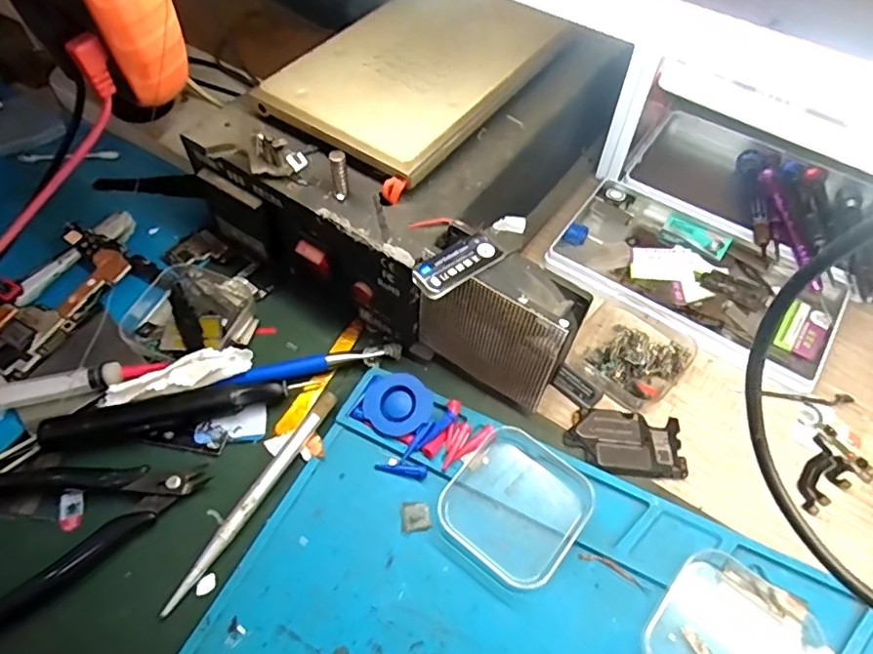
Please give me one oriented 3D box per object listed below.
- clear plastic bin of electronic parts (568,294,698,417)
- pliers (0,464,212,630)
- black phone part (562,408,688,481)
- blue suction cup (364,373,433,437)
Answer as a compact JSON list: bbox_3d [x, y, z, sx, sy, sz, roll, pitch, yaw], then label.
[{"bbox_3d":[0.117,0.010,0.342,0.064,0.019,0.060,38,63,23],"label":"clear plastic bin of electronic parts"},{"bbox_3d":[-0.184,0.088,0.287,0.118,0.008,0.075,-32,62,-21],"label":"pliers"},{"bbox_3d":[0.105,0.063,0.315,0.063,0.004,0.037,7,56,5],"label":"black phone part"},{"bbox_3d":[-0.021,0.043,0.315,0.036,0.008,0.033,26,77,18],"label":"blue suction cup"}]

